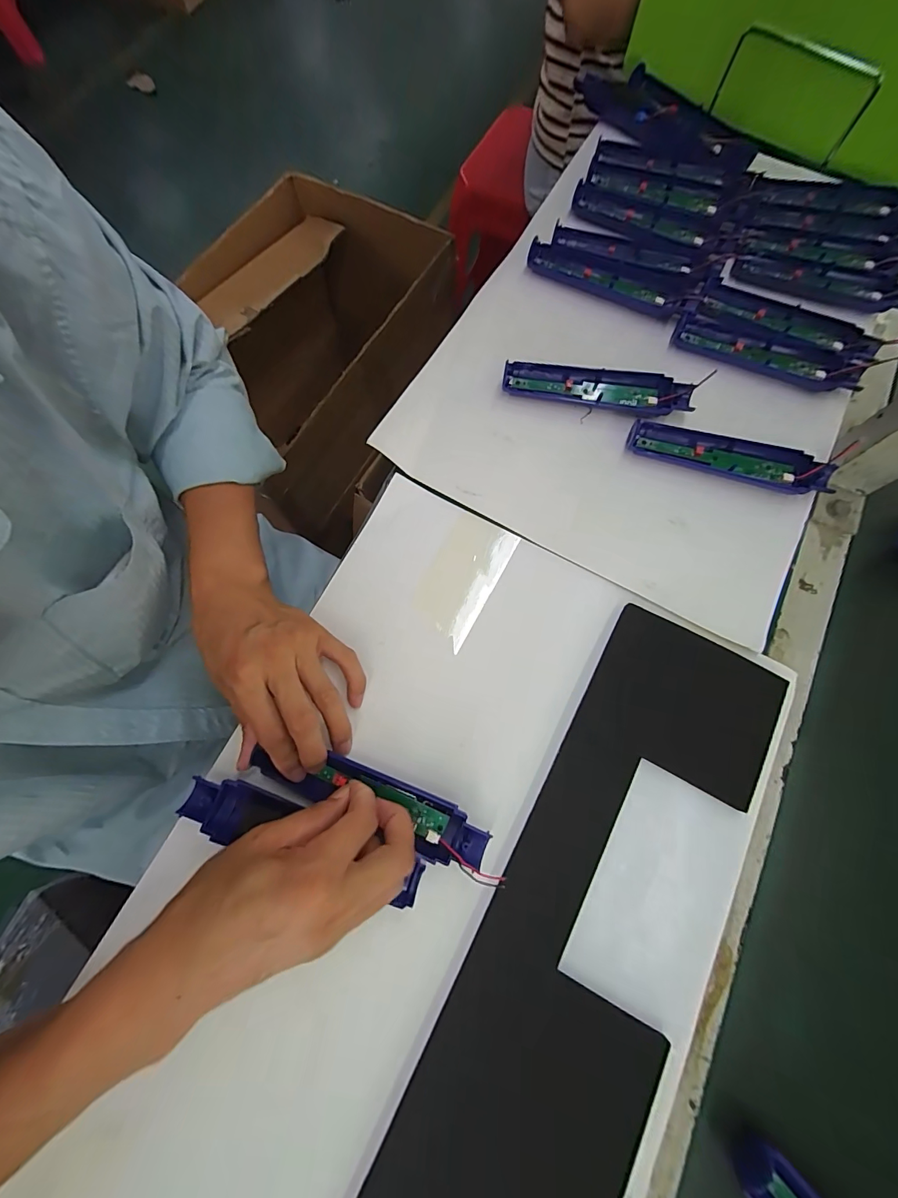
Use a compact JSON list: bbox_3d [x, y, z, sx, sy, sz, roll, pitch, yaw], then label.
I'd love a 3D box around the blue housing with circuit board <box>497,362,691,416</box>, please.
[{"bbox_3d":[0.135,-0.194,0.383,0.167,0.016,0.036,7,74,3],"label":"blue housing with circuit board"}]

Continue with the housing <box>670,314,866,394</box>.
[{"bbox_3d":[0.304,-0.238,0.403,0.171,0.015,0.039,22,76,7],"label":"housing"}]

